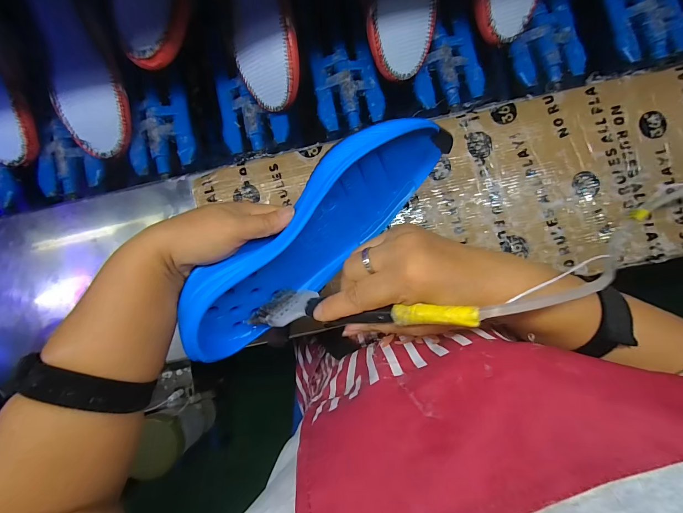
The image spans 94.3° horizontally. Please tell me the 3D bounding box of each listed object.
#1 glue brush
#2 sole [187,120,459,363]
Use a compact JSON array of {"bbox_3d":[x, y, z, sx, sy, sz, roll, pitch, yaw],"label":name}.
[{"bbox_3d":[0.002,0.037,0.224,0.176,0.028,0.025,-5,86,37],"label":"glue brush"},{"bbox_3d":[-0.018,-0.015,0.279,0.264,0.097,0.028,-44,48,-2],"label":"sole"}]

